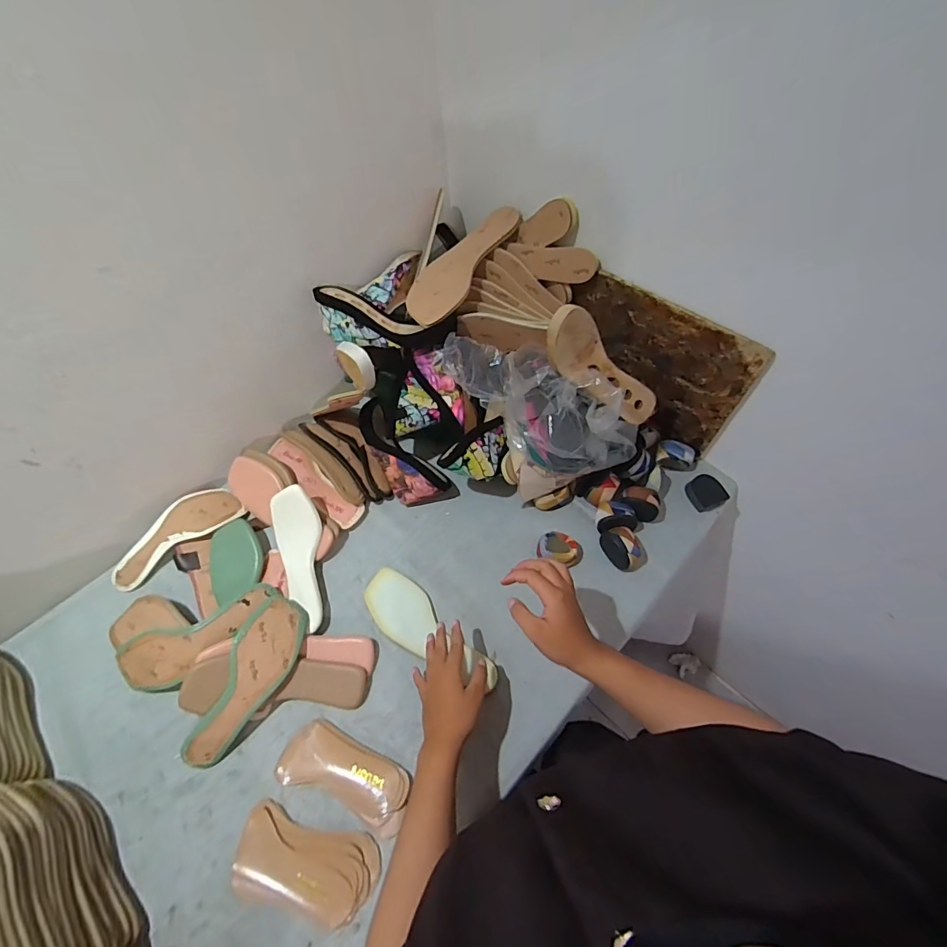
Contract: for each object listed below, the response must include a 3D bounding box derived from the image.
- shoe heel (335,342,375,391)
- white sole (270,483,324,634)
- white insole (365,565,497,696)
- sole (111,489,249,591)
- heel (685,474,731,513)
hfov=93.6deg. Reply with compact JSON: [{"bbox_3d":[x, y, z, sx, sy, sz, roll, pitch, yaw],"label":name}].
[{"bbox_3d":[-0.182,-0.167,0.704,0.063,0.073,0.027,36,67,23],"label":"shoe heel"},{"bbox_3d":[-0.278,0.136,0.720,0.080,0.044,0.231,-15,74,-6],"label":"white sole"},{"bbox_3d":[-0.070,0.237,0.662,0.239,0.018,0.081,38,67,19],"label":"white insole"},{"bbox_3d":[-0.518,0.103,0.767,0.231,0.038,0.088,-32,61,-16],"label":"sole"},{"bbox_3d":[0.403,0.031,0.771,0.052,0.034,0.060,-17,58,-7],"label":"heel"}]

